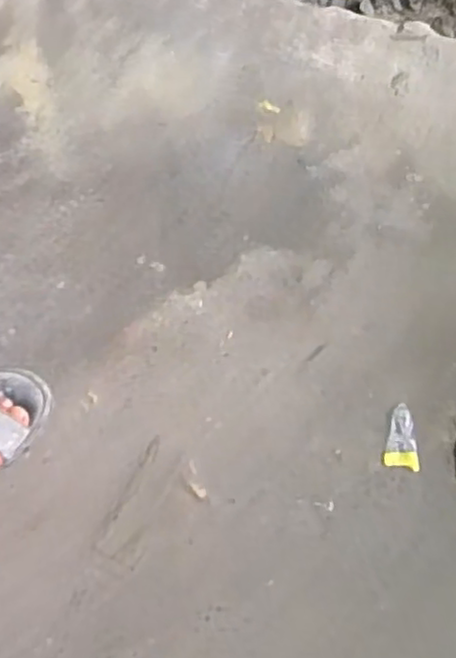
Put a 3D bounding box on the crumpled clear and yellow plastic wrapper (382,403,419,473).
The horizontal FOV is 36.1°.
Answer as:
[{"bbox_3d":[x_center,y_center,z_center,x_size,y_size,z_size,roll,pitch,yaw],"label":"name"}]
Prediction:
[{"bbox_3d":[0.198,0.121,0.784,0.038,0.007,0.068,10,79,3],"label":"crumpled clear and yellow plastic wrapper"}]

